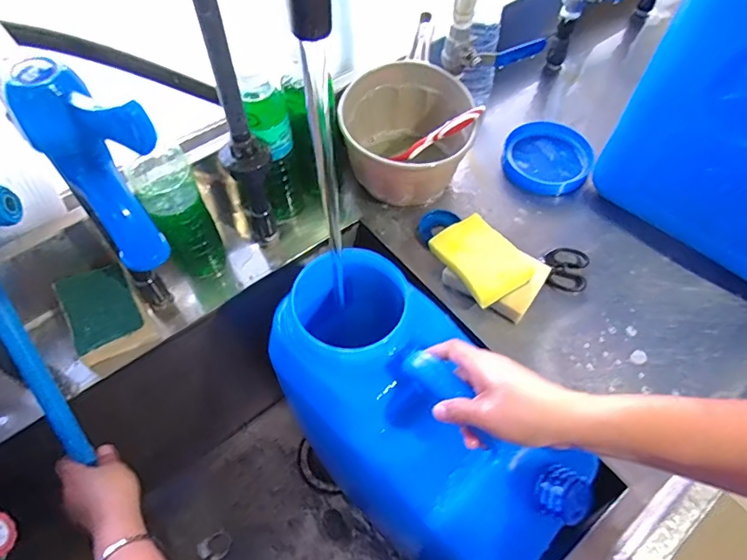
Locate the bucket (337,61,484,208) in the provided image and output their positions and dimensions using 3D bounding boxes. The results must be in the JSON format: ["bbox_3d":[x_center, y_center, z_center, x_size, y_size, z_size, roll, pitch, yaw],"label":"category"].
[{"bbox_3d":[0.044,-0.181,0.651,0.157,0.120,0.155,0,56,1],"label":"bucket"}]

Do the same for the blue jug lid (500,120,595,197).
[{"bbox_3d":[0.240,-0.169,0.692,0.117,0.029,0.117,0,56,1],"label":"blue jug lid"}]

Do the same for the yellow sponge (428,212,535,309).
[{"bbox_3d":[0.124,-0.026,0.570,0.079,0.023,0.100,-31,78,-20],"label":"yellow sponge"}]

